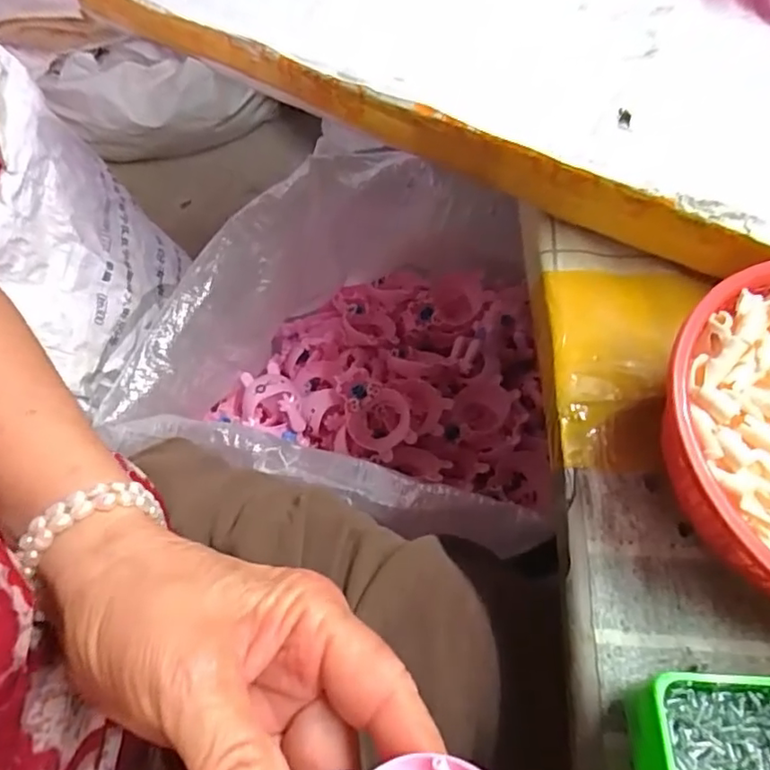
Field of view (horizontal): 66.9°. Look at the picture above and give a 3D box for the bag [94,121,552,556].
[{"bbox_3d":[-0.007,-0.025,0.561,0.332,0.258,0.340,10,62,9],"label":"bag"}]

